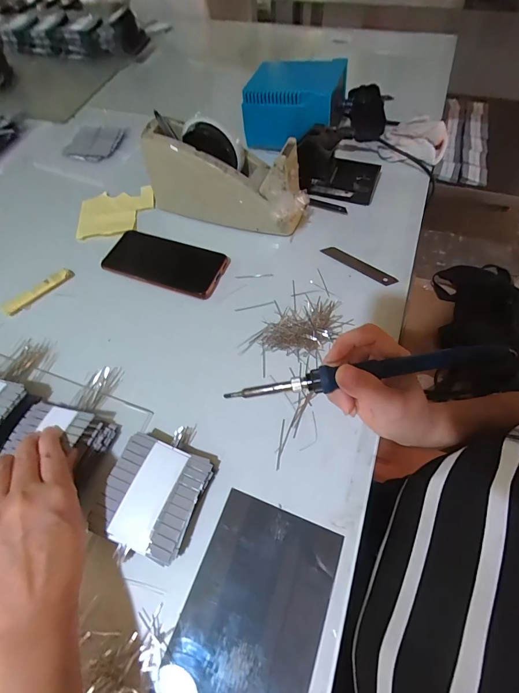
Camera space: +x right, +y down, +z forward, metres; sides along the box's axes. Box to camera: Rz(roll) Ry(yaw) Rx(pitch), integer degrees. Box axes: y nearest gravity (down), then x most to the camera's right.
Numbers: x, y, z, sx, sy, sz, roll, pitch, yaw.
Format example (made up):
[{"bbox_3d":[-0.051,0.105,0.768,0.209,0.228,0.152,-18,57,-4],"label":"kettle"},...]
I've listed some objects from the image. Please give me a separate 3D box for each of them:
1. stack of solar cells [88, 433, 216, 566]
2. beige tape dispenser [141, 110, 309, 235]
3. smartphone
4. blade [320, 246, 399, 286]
[{"bbox_3d":[-0.094,0.133,0.292,0.081,0.025,0.085,17,64,12],"label":"stack of solar cells"},{"bbox_3d":[-0.045,-0.228,0.443,0.221,0.104,0.072,20,64,13],"label":"beige tape dispenser"},{"bbox_3d":[-0.126,-0.115,0.440,0.160,0.007,0.075,19,64,13],"label":"smartphone"},{"bbox_3d":[0.128,-0.105,0.424,0.102,0.005,0.021,35,68,20],"label":"blade"}]

